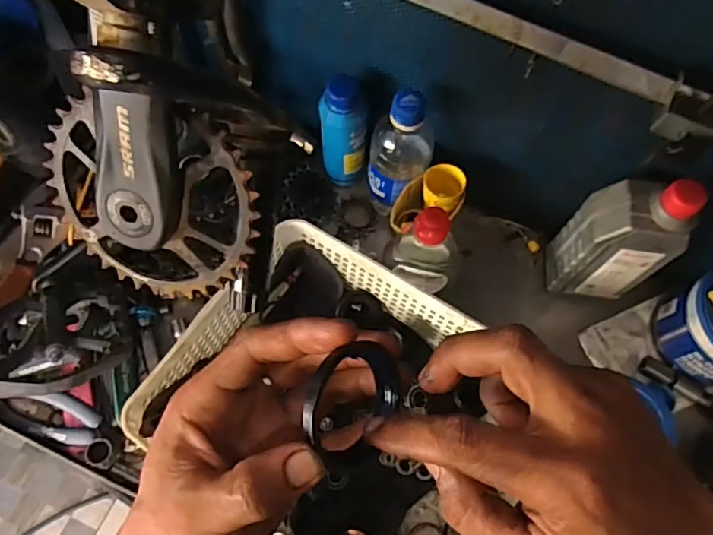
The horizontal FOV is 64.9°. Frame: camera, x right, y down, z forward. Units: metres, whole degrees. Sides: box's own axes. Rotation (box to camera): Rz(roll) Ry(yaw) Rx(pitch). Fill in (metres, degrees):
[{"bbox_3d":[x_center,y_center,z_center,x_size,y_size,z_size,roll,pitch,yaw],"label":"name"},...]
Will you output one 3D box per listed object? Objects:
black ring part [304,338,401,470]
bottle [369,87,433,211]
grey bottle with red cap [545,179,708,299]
[{"bbox_3d":[-0.002,0.058,0.252,0.058,0.009,0.048,-41,115,-45],"label":"black ring part"},{"bbox_3d":[0.046,-0.109,0.570,0.058,0.162,0.054,-31,70,-16],"label":"bottle"},{"bbox_3d":[0.247,-0.028,0.529,0.079,0.162,0.055,7,65,1],"label":"grey bottle with red cap"}]

